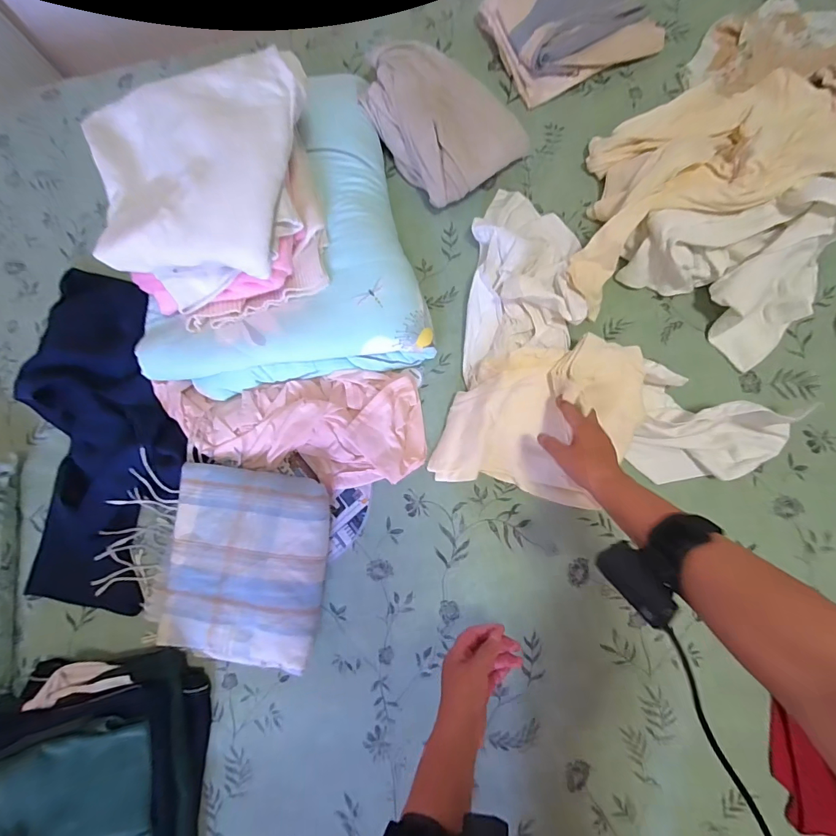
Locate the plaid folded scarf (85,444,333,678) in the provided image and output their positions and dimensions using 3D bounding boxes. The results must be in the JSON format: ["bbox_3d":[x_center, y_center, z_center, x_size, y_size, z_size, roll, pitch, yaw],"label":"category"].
[{"bbox_3d":[-0.308,0.214,0.633,0.334,0.054,0.275,6,82,7],"label":"plaid folded scarf"}]

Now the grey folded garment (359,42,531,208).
[{"bbox_3d":[0.028,-0.512,0.694,0.190,0.082,0.303,-38,79,-1],"label":"grey folded garment"}]

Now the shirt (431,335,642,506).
[{"bbox_3d":[0.173,-0.005,0.594,0.262,0.095,0.226,10,82,6],"label":"shirt"}]

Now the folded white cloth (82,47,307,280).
[{"bbox_3d":[-0.291,-0.335,0.540,0.271,0.048,0.304,1,81,5],"label":"folded white cloth"}]

